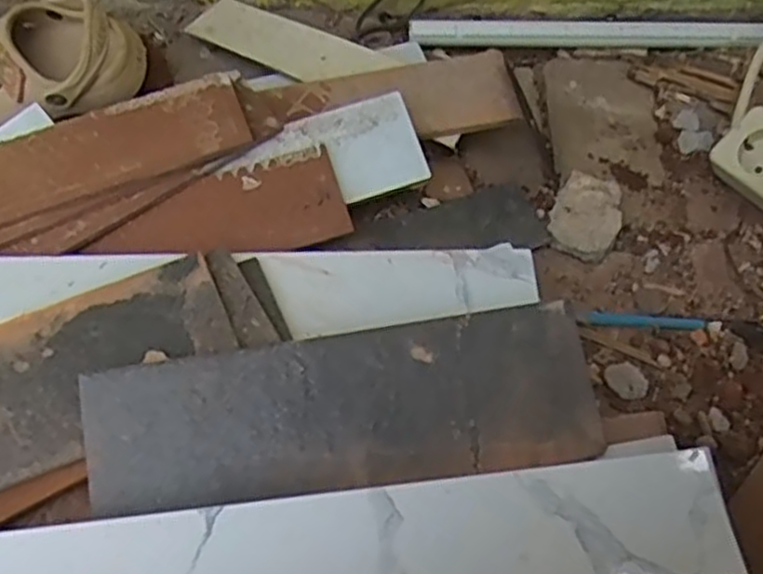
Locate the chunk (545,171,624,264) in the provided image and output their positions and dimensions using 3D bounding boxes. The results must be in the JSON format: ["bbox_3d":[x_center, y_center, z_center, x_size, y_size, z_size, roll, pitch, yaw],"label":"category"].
[{"bbox_3d":[0.161,-0.056,0.577,0.051,0.024,0.064,22,60,12],"label":"chunk"}]

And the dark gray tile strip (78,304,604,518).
[{"bbox_3d":[-0.015,0.072,0.430,0.292,0.005,0.092,-7,75,-12],"label":"dark gray tile strip"}]

